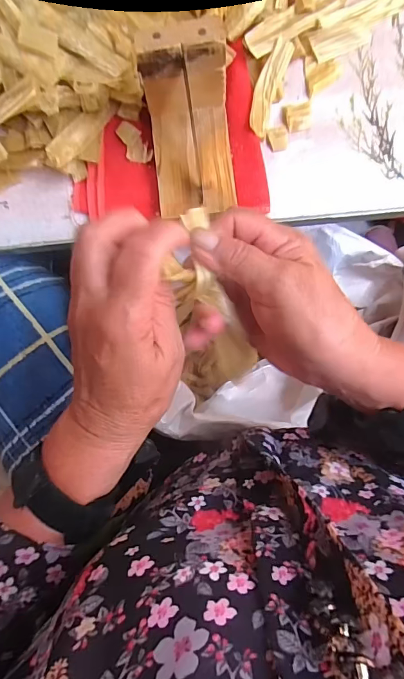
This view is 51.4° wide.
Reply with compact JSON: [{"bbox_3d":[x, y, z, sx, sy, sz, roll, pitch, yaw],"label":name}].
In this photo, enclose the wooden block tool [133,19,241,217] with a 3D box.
[{"bbox_3d":[-0.010,-0.152,0.303,0.062,0.070,0.102,-5,82,4],"label":"wooden block tool"}]

